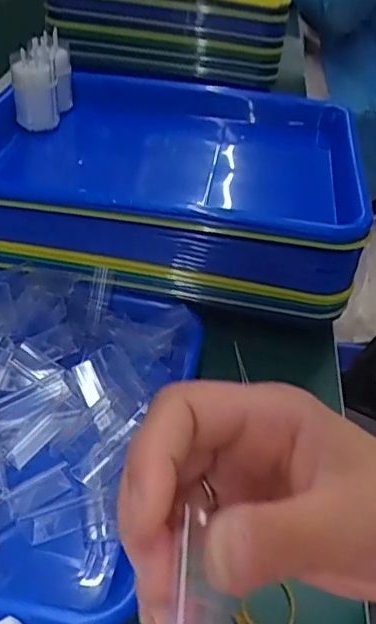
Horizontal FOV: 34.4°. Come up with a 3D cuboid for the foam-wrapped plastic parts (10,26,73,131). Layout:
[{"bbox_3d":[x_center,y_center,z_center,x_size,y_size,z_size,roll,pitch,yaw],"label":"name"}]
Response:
[{"bbox_3d":[-0.133,-0.212,0.556,0.054,0.064,0.069,-4,41,-10],"label":"foam-wrapped plastic parts"}]

